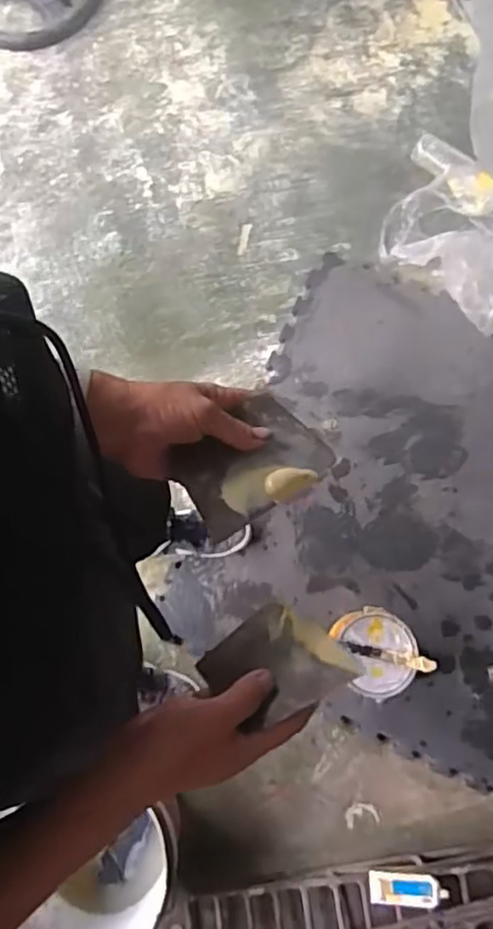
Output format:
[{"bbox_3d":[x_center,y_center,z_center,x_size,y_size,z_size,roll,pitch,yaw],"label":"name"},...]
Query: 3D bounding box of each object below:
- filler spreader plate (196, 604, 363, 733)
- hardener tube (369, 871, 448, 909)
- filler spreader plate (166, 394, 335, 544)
[{"bbox_3d":[0.022,0.152,0.496,0.096,0.013,0.094,-28,35,-18],"label":"filler spreader plate"},{"bbox_3d":[0.305,0.808,1.237,0.138,0.018,0.055,-5,75,16],"label":"hardener tube"},{"bbox_3d":[0.004,0.000,0.520,0.113,0.016,0.086,-29,64,-16],"label":"filler spreader plate"}]

